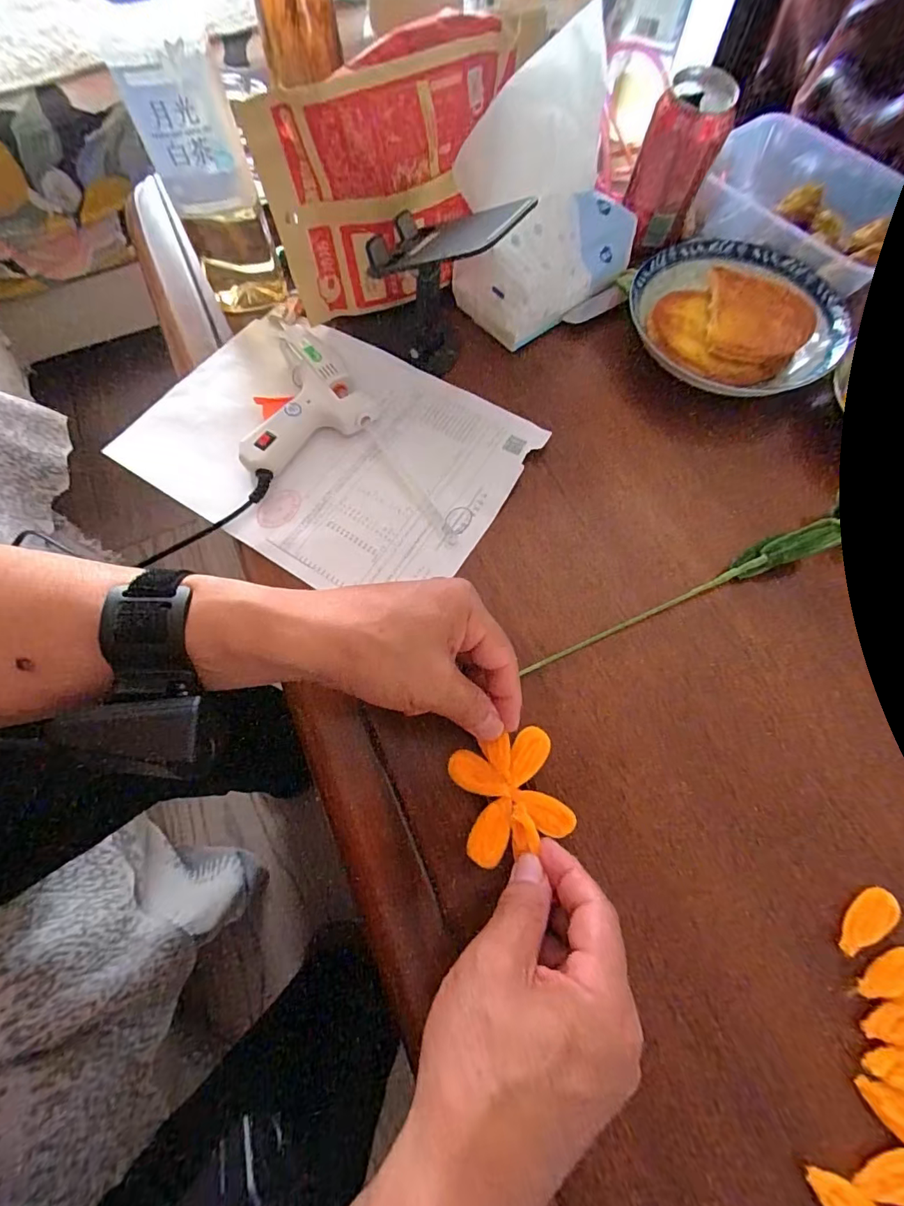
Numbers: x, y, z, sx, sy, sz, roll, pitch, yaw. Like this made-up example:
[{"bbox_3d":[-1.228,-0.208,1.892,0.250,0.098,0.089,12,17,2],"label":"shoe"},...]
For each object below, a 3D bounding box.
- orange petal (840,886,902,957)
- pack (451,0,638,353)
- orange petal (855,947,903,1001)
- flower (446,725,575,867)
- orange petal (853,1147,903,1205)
[{"bbox_3d":[0.229,0.176,0.266,0.042,0.006,0.019,-31,72,-11],"label":"orange petal"},{"bbox_3d":[0.078,-0.324,0.384,0.149,0.142,0.103,-33,72,-11],"label":"pack"},{"bbox_3d":[0.234,0.198,0.254,0.039,0.008,0.018,-21,70,-7],"label":"orange petal"},{"bbox_3d":[0.034,0.112,0.281,0.061,0.008,0.062,-16,70,-5],"label":"flower"},{"bbox_3d":[0.211,0.273,0.226,0.038,0.004,0.020,-11,69,-3],"label":"orange petal"}]

